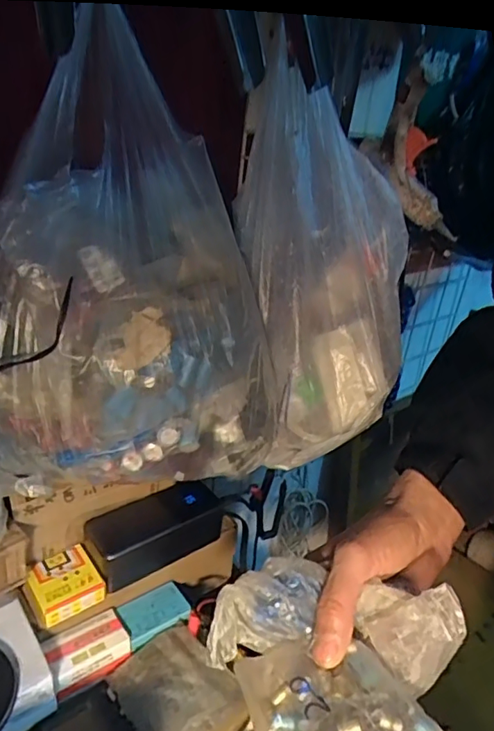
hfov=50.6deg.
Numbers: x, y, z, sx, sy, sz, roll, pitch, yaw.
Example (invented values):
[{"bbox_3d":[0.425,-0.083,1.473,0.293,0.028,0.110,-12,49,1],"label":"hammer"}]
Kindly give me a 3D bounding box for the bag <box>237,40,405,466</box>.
[{"bbox_3d":[0.076,-0.089,0.494,0.149,0.349,0.088,-8,5,-25],"label":"bag"}]

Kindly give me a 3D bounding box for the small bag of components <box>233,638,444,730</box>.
[{"bbox_3d":[0.050,0.188,0.297,0.093,0.019,0.076,-4,28,-17],"label":"small bag of components"}]

